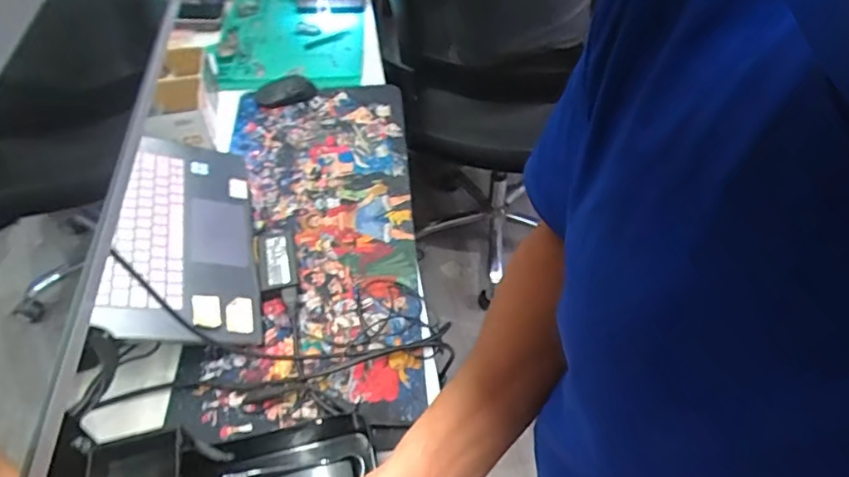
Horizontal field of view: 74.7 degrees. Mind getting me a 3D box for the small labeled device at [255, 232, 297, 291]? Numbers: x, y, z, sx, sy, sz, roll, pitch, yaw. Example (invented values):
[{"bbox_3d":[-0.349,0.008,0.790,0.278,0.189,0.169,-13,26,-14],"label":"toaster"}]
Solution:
[{"bbox_3d":[-0.203,0.028,0.758,0.047,0.023,0.104,-12,50,-10],"label":"small labeled device"}]

